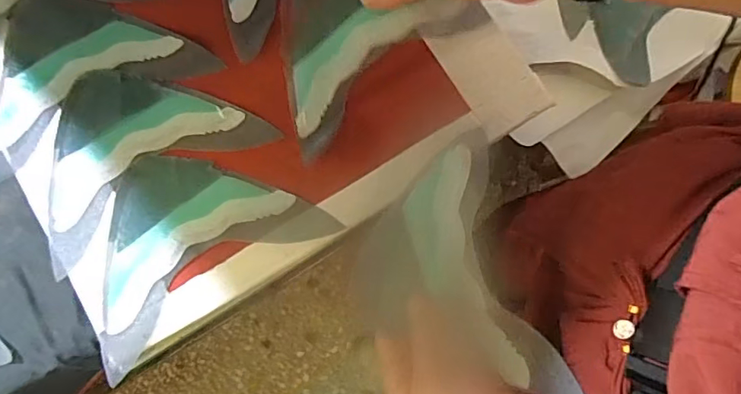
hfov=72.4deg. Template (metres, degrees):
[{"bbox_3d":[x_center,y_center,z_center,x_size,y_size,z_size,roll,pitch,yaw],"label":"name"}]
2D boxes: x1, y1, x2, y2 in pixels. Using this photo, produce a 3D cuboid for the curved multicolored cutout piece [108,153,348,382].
[{"bbox_3d":[-0.138,0.025,0.381,0.187,0.011,0.124,-33,79,-8],"label":"curved multicolored cutout piece"}]

